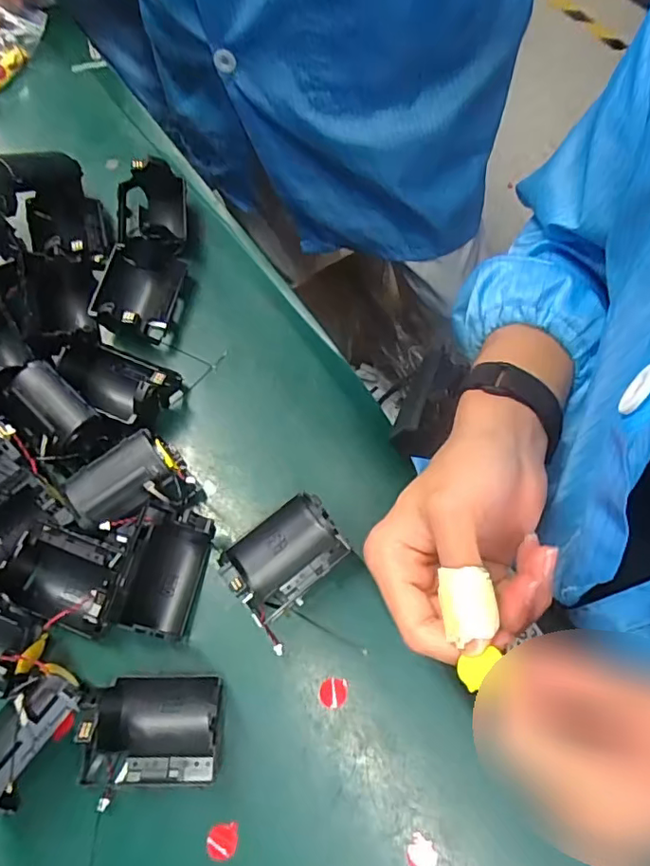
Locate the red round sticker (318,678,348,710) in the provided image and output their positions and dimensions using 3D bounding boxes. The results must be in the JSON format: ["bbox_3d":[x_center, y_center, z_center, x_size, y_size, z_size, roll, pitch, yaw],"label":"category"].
[{"bbox_3d":[0.005,0.155,0.327,0.017,0.004,0.017,-1,69,1],"label":"red round sticker"}]

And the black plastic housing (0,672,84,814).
[{"bbox_3d":[-0.161,0.161,0.293,0.039,0.047,0.071,31,73,12],"label":"black plastic housing"}]

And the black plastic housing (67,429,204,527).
[{"bbox_3d":[-0.125,0.036,0.352,0.071,0.042,0.054,-33,72,-10],"label":"black plastic housing"}]

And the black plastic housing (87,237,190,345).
[{"bbox_3d":[-0.143,-0.110,0.414,0.056,0.044,0.081,12,70,6],"label":"black plastic housing"}]

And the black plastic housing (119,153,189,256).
[{"bbox_3d":[-0.140,-0.175,0.436,0.056,0.044,0.075,-2,69,1],"label":"black plastic housing"}]

